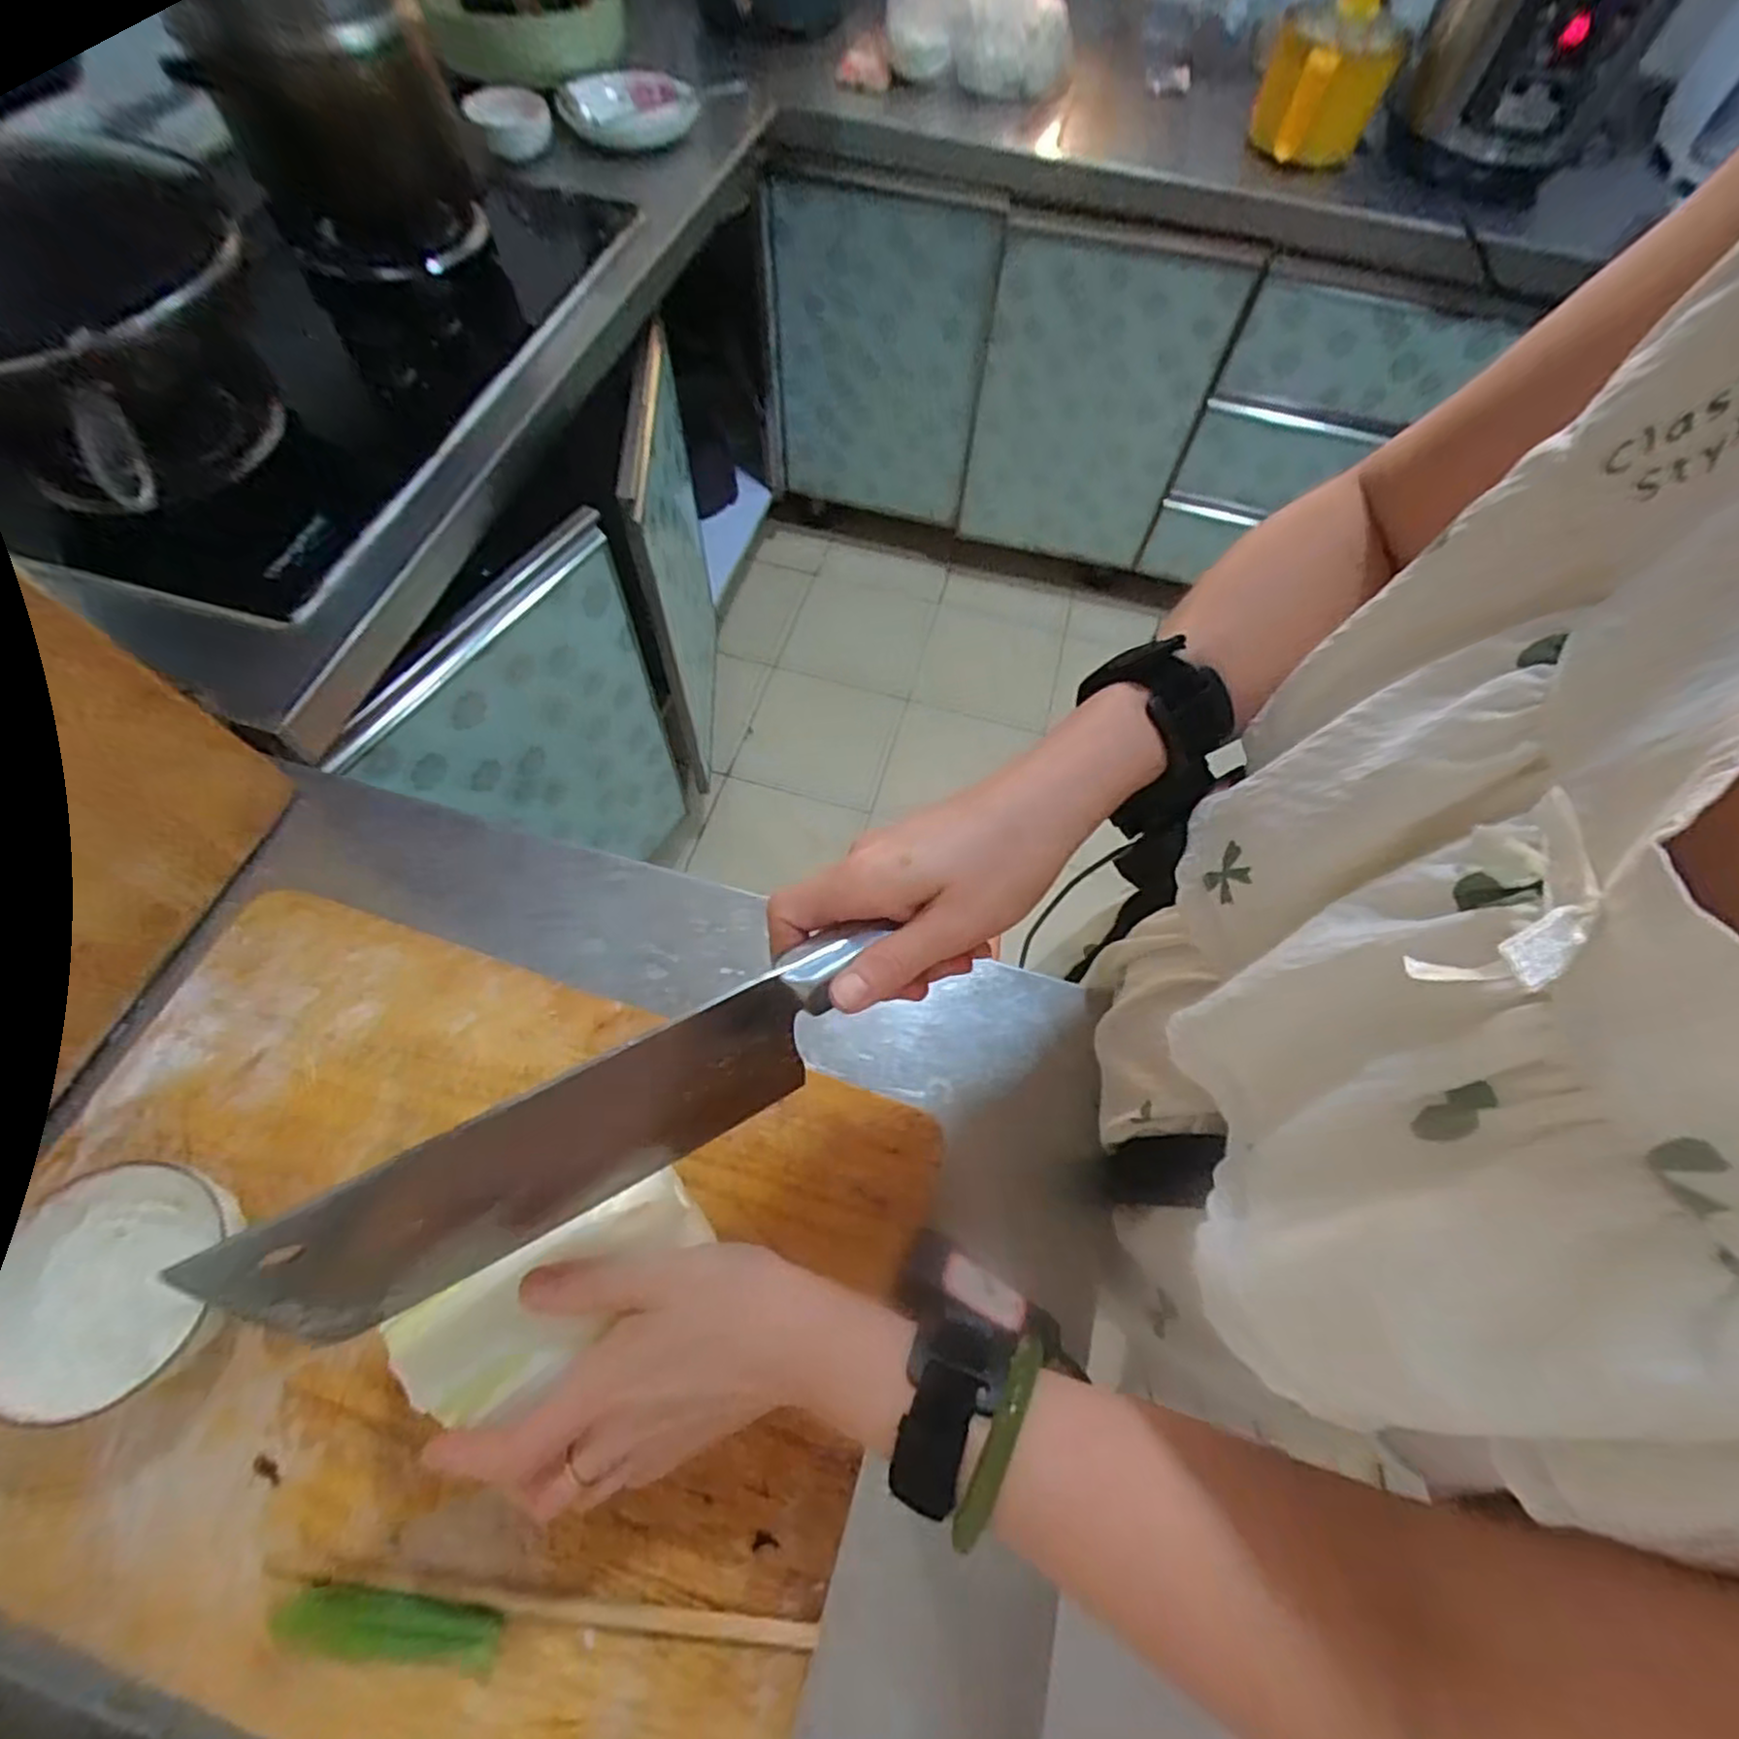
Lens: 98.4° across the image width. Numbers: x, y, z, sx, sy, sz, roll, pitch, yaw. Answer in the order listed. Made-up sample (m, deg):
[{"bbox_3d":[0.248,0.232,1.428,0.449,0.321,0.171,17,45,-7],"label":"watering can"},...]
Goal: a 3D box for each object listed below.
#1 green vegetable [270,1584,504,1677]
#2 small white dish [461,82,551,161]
[{"bbox_3d":[-0.201,0.316,0.315,0.091,0.016,0.025,10,62,2],"label":"green vegetable"},{"bbox_3d":[-0.458,-0.950,0.954,0.102,0.048,0.098,-16,65,-11],"label":"small white dish"}]

